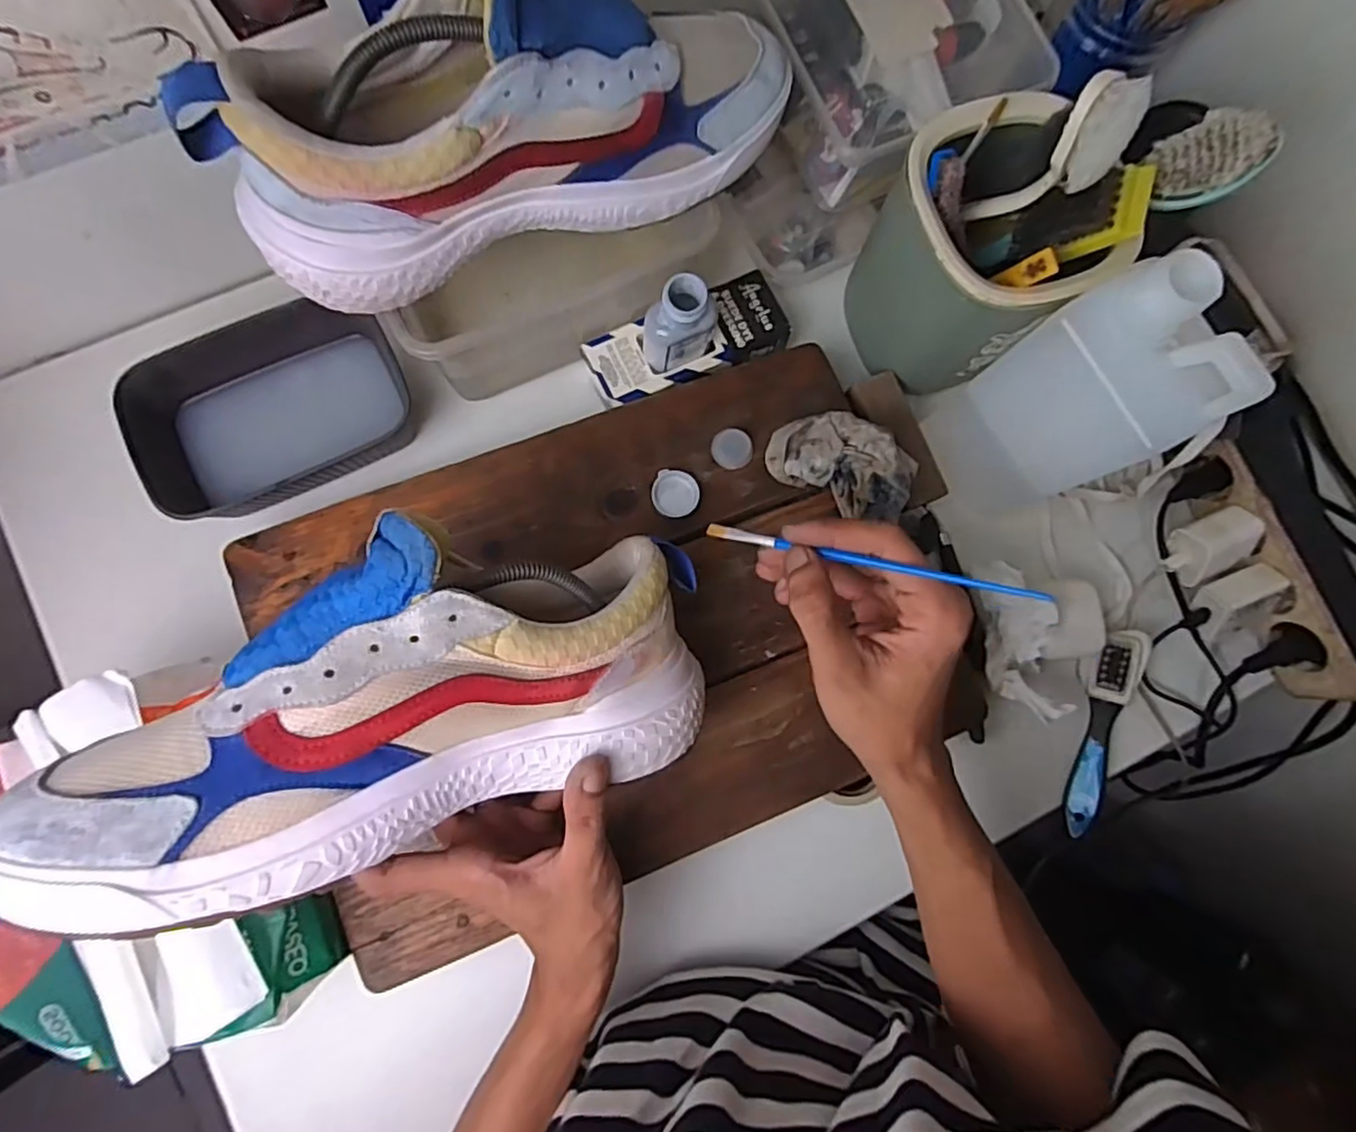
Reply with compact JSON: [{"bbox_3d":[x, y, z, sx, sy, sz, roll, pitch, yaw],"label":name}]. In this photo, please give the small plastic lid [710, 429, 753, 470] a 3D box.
[{"bbox_3d":[0.036,-0.078,0.440,0.026,0.007,0.025,1,81,-5],"label":"small plastic lid"}]

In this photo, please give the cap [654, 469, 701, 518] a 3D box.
[{"bbox_3d":[-0.002,-0.046,0.432,0.030,0.010,0.030,1,81,-5],"label":"cap"}]

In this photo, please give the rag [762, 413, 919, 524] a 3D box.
[{"bbox_3d":[0.107,-0.067,0.426,0.091,0.040,0.056,23,80,-1],"label":"rag"}]

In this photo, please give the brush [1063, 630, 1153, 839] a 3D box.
[{"bbox_3d":[0.293,0.114,0.460,0.028,0.030,0.144,18,80,-2],"label":"brush"}]

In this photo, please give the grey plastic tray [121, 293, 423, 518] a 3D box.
[{"bbox_3d":[-0.265,-0.104,0.444,0.162,0.049,0.114,-27,84,-8],"label":"grey plastic tray"}]

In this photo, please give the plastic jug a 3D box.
[{"bbox_3d":[0.218,-0.089,0.378,0.049,0.180,0.084,-27,84,-8],"label":"plastic jug"}]

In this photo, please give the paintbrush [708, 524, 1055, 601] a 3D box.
[{"bbox_3d":[0.078,-0.005,0.320,0.149,0.009,0.007,14,78,33],"label":"paintbrush"}]

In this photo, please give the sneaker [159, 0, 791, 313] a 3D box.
[{"bbox_3d":[-0.078,-0.232,0.324,0.293,0.117,0.091,-24,84,-8],"label":"sneaker"}]

